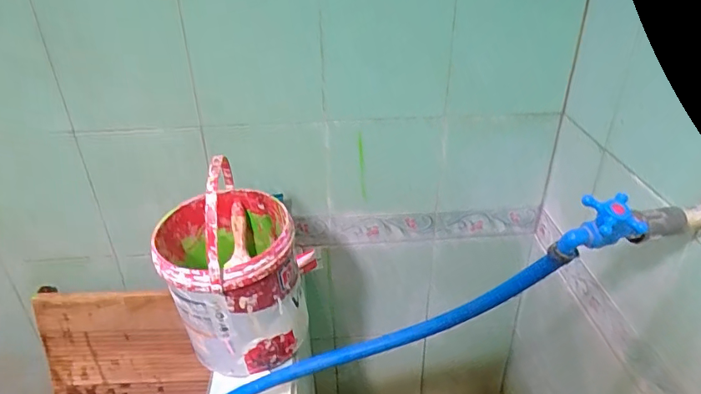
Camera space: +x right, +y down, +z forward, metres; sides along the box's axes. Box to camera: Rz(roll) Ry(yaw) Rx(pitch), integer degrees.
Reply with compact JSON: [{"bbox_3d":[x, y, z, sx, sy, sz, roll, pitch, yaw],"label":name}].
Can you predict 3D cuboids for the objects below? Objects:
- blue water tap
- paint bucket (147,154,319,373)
[{"bbox_3d":[0.232,0.032,0.454,0.062,0.057,0.038,-8,32,-11],"label":"blue water tap"},{"bbox_3d":[-0.168,0.083,0.669,0.168,0.258,0.199,-13,33,-18],"label":"paint bucket"}]

